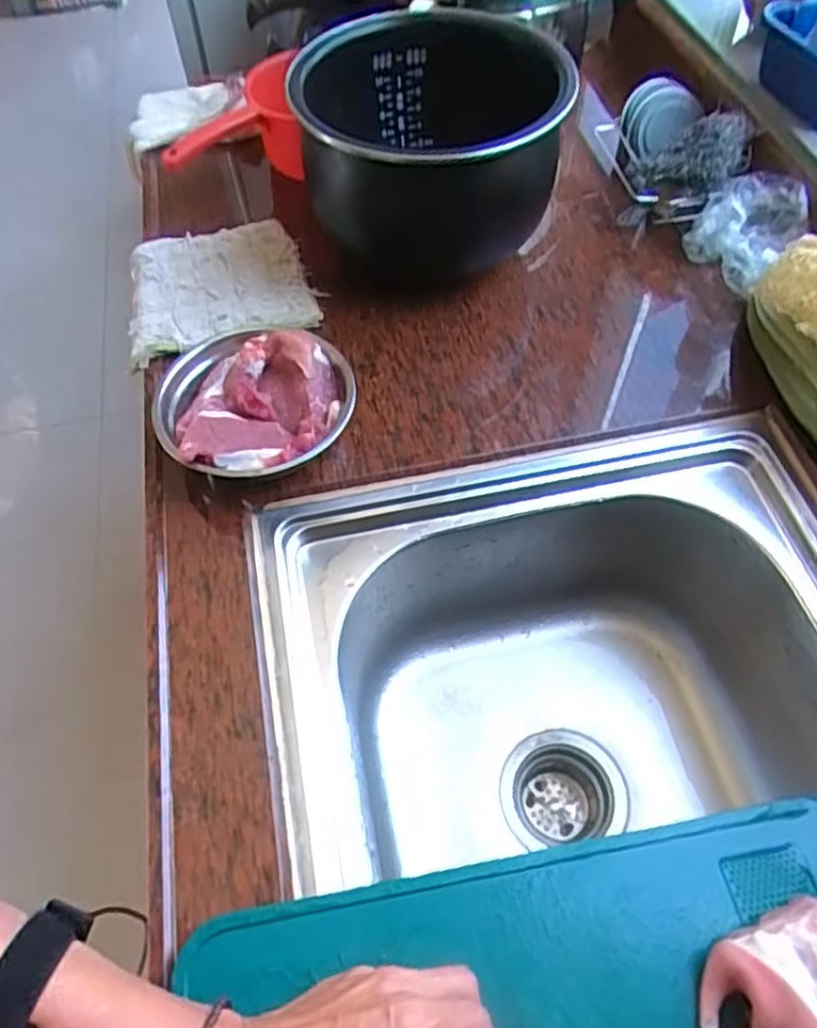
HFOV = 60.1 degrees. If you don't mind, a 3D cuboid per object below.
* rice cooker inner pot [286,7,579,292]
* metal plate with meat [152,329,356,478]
[{"bbox_3d":[0.019,-0.308,0.618,0.215,0.171,0.241,-1,58,1],"label":"rice cooker inner pot"},{"bbox_3d":[-0.118,-0.077,0.539,0.145,0.060,0.128,9,59,7],"label":"metal plate with meat"}]

